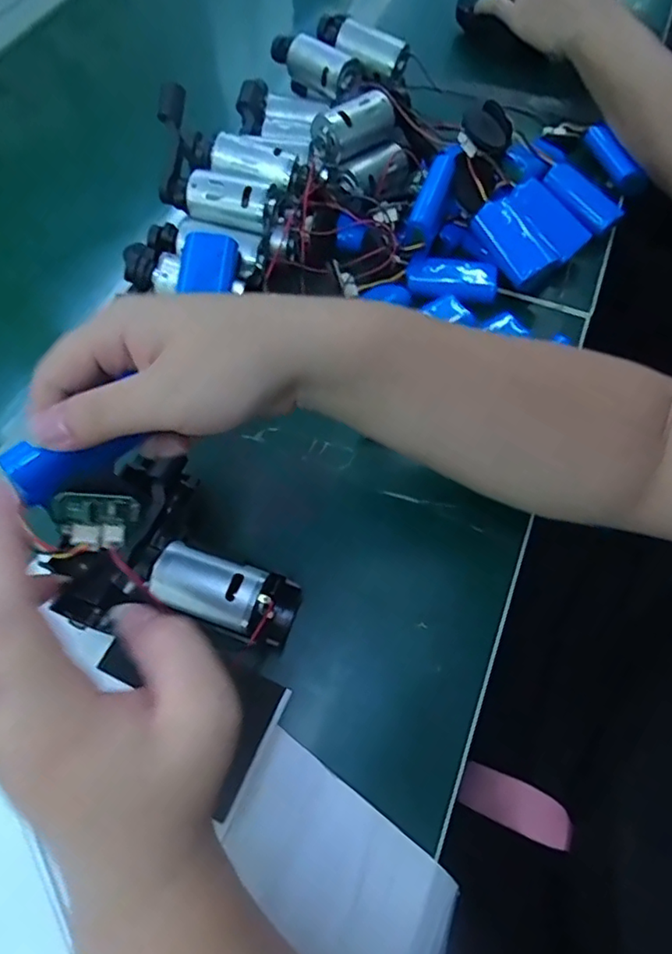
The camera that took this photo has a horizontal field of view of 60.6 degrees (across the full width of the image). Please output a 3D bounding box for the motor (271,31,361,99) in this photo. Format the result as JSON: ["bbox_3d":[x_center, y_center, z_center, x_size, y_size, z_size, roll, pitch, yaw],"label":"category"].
[{"bbox_3d":[-0.019,-0.363,0.503,0.083,0.027,0.031,38,68,17],"label":"motor"}]

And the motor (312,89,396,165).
[{"bbox_3d":[0.015,-0.266,0.439,0.060,0.037,0.029,-30,67,-15],"label":"motor"}]

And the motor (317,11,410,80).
[{"bbox_3d":[0.022,-0.378,0.503,0.081,0.024,0.027,25,65,11],"label":"motor"}]

